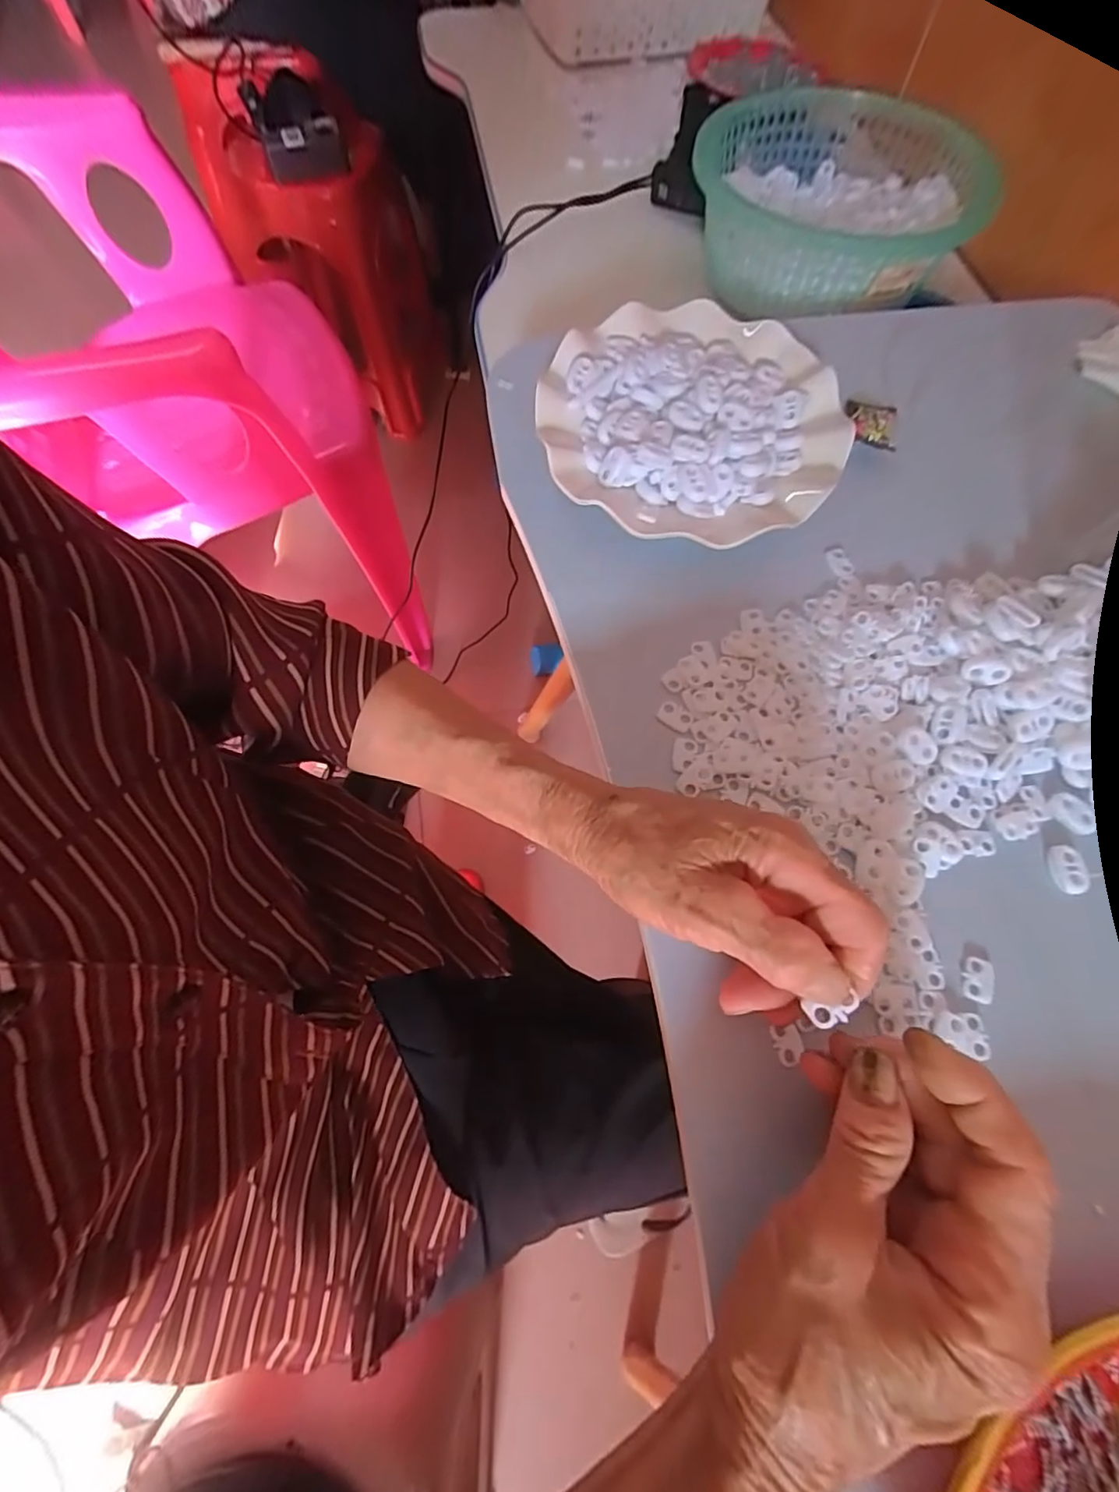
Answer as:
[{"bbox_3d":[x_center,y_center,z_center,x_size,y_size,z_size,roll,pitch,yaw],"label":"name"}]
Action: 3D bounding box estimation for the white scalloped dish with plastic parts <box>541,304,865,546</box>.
[{"bbox_3d":[0.079,-0.192,0.346,0.177,0.038,0.182,0,67,-1],"label":"white scalloped dish with plastic parts"}]

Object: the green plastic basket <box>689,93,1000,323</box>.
[{"bbox_3d":[0.216,-0.443,0.465,0.205,0.073,0.216,6,67,2],"label":"green plastic basket"}]

